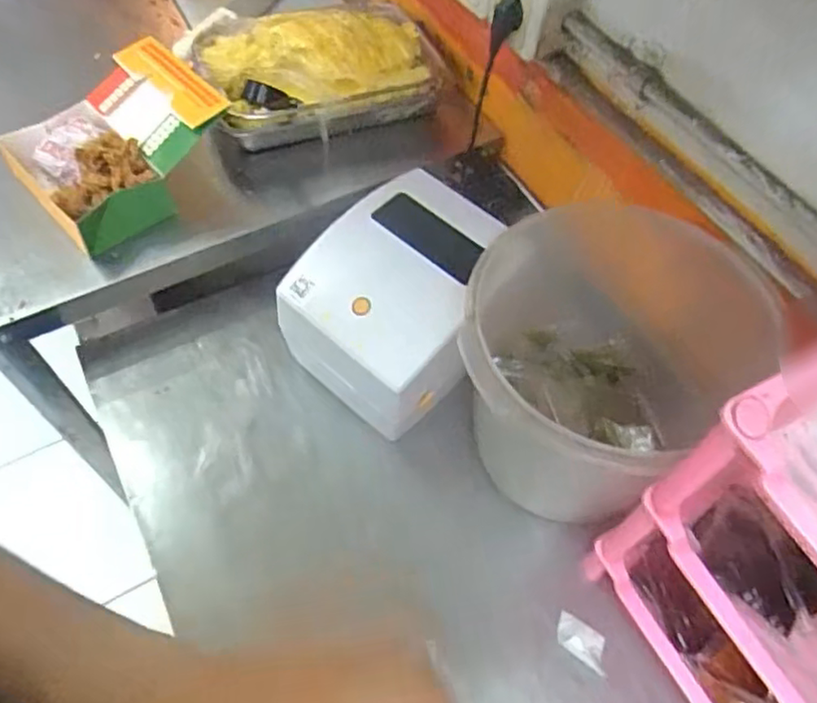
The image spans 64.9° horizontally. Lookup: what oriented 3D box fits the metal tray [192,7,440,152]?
[{"bbox_3d":[-0.120,-0.365,0.817,0.294,0.074,0.206,-11,59,-9],"label":"metal tray"}]

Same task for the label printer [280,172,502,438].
[{"bbox_3d":[-0.002,-0.039,0.676,0.195,0.177,0.199,34,63,18],"label":"label printer"}]

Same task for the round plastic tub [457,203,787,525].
[{"bbox_3d":[0.171,0.006,0.633,0.266,0.237,0.228,-40,67,-23],"label":"round plastic tub"}]

